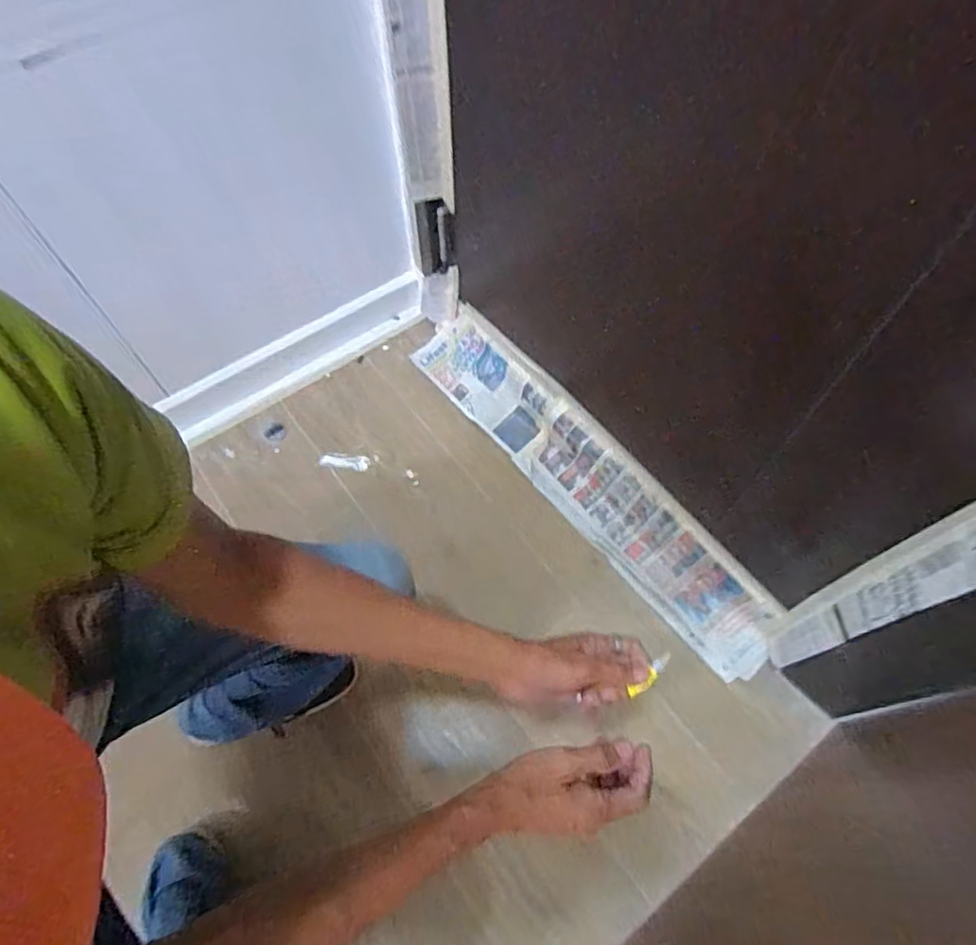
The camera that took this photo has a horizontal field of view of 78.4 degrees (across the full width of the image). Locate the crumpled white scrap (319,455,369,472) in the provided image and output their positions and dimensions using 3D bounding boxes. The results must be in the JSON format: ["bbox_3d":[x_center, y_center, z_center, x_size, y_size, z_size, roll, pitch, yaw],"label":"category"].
[{"bbox_3d":[-0.280,-0.023,1.163,0.095,0.007,0.031,7,63,6],"label":"crumpled white scrap"}]

